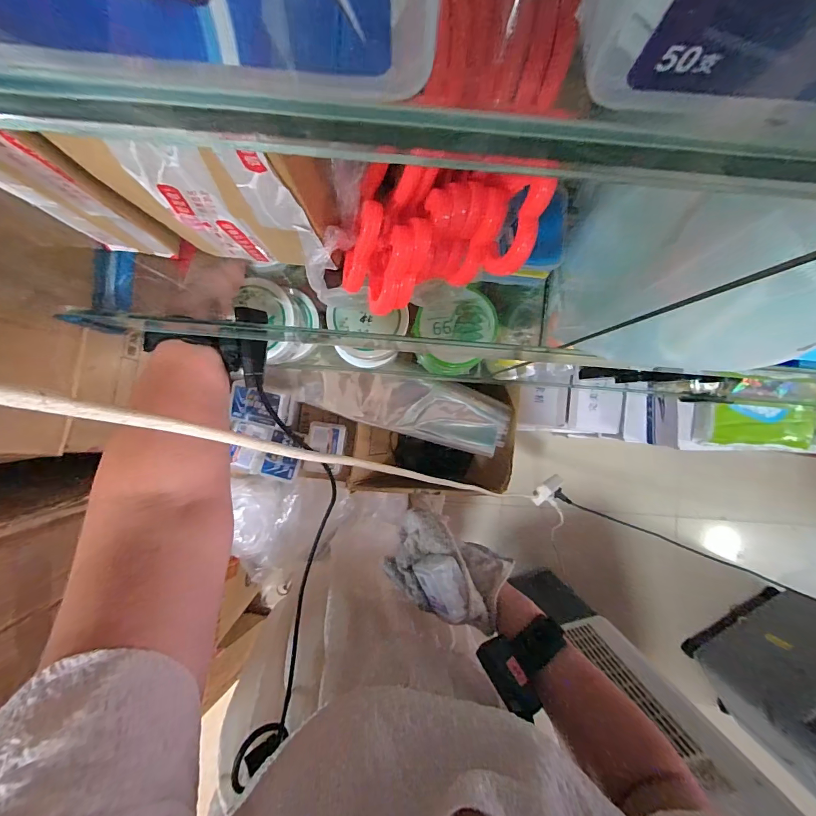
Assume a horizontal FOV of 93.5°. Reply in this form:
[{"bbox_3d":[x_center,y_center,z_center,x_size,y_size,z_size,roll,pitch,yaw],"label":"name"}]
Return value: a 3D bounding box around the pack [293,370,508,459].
[{"bbox_3d":[-0.009,-0.007,0.676,0.365,0.031,0.102,14,89,-1],"label":"pack"}]

